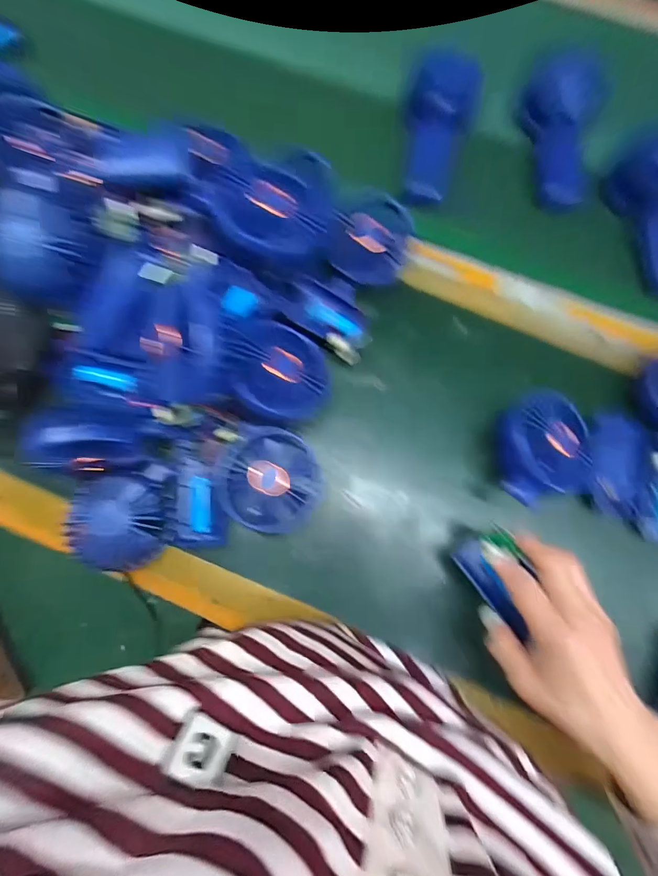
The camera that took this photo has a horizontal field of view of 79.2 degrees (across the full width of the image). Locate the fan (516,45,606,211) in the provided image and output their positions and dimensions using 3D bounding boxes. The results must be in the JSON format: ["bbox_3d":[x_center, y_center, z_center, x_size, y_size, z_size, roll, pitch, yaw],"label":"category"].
[{"bbox_3d":[0.272,-0.357,0.461,0.085,0.034,0.177,-1,91,-1],"label":"fan"}]

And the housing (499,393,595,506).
[{"bbox_3d":[0.188,0.009,0.352,0.070,0.049,0.088,-5,78,-2],"label":"housing"}]

